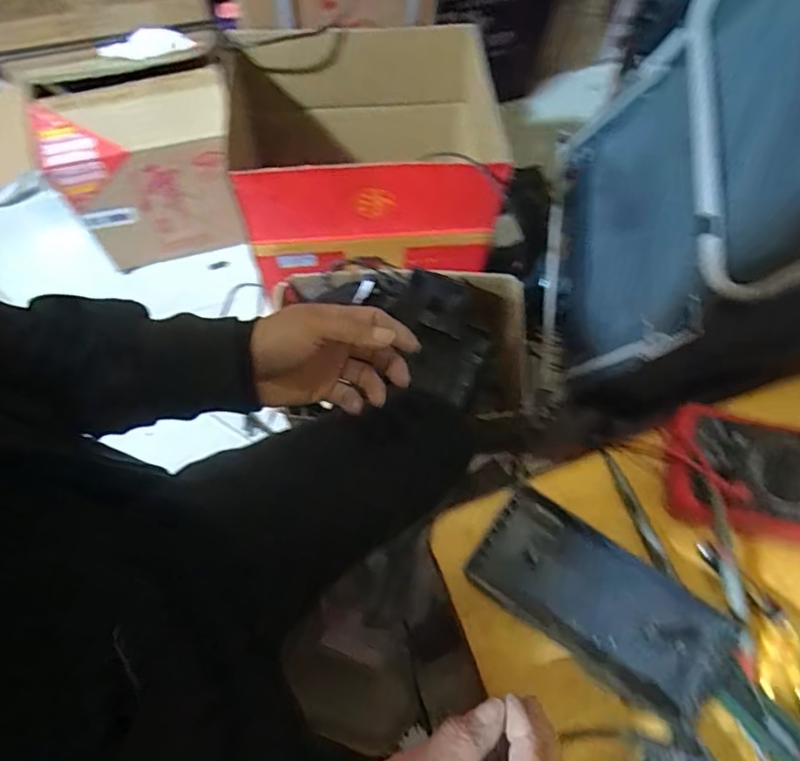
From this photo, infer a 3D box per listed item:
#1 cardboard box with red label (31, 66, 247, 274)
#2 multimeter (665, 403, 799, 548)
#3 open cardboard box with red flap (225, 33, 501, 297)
[{"bbox_3d":[-0.438,-0.384,0.997,0.296,0.268,0.169,-6,68,-5],"label":"cardboard box with red label"},{"bbox_3d":[0.295,0.079,0.413,0.189,0.046,0.092,15,68,4],"label":"multimeter"},{"bbox_3d":[-0.056,-0.354,0.877,0.419,0.217,0.290,-5,68,-4],"label":"open cardboard box with red flap"}]

